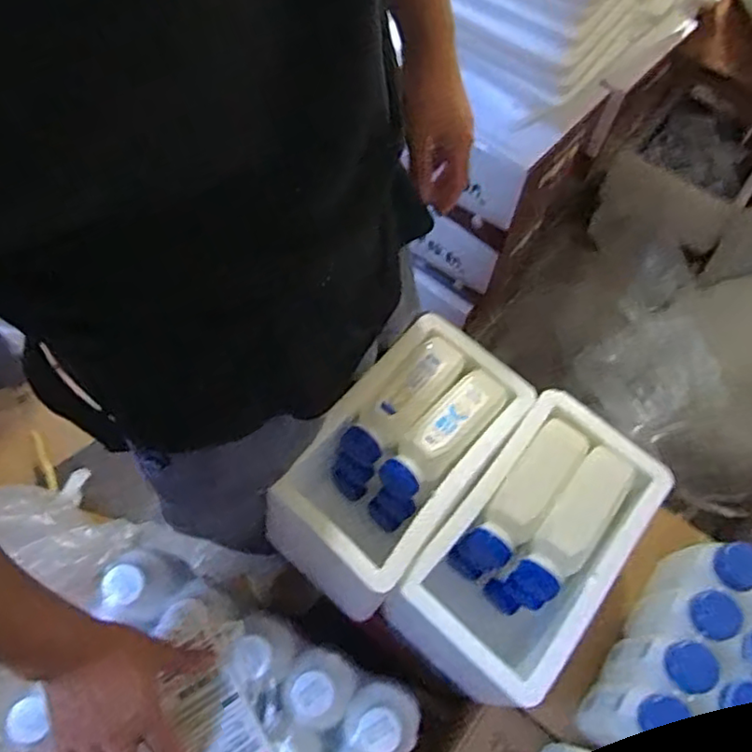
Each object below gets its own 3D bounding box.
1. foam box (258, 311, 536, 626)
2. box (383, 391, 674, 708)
[{"bbox_3d":[0.023,0.092,0.655,0.139,0.149,0.269,37,68,14],"label":"foam box"},{"bbox_3d":[0.144,0.173,0.646,0.145,0.155,0.258,37,68,14],"label":"box"}]

